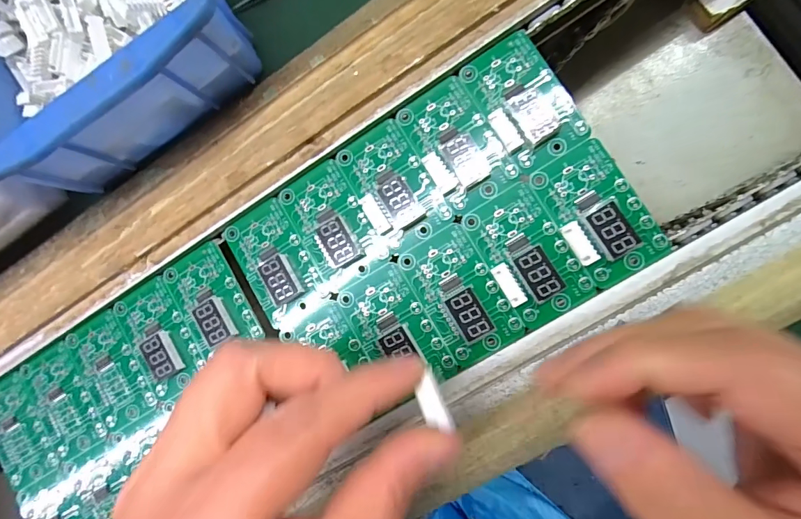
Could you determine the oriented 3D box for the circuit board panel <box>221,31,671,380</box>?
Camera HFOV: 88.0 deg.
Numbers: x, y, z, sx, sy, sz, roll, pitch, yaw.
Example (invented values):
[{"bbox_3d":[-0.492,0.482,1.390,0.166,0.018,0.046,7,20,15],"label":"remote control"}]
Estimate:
[{"bbox_3d":[0.013,-0.011,0.201,0.178,0.016,0.120,-32,83,8],"label":"circuit board panel"}]

